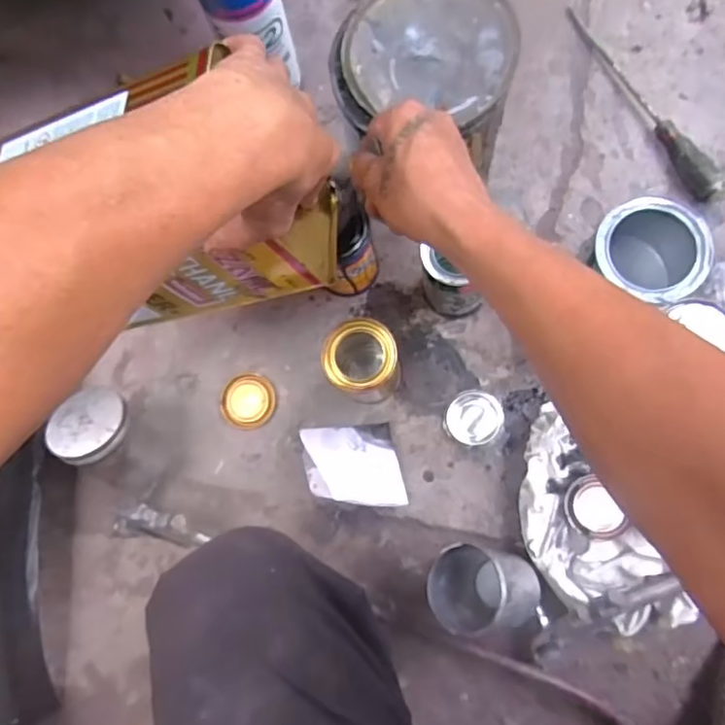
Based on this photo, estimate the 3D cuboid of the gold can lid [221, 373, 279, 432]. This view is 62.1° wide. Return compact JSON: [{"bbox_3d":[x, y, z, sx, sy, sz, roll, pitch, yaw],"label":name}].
[{"bbox_3d":[-0.134,0.046,0.713,0.064,0.009,0.066,-1,81,5],"label":"gold can lid"}]

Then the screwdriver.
[{"bbox_3d":[0.330,-0.311,0.713,0.032,0.030,0.283,-30,80,0],"label":"screwdriver"}]

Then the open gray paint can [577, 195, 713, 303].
[{"bbox_3d":[0.287,-0.103,0.628,0.105,0.132,0.101,-1,81,5],"label":"open gray paint can"}]

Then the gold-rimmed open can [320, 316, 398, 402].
[{"bbox_3d":[0.002,0.001,0.650,0.071,0.124,0.068,-1,81,5],"label":"gold-rimmed open can"}]

